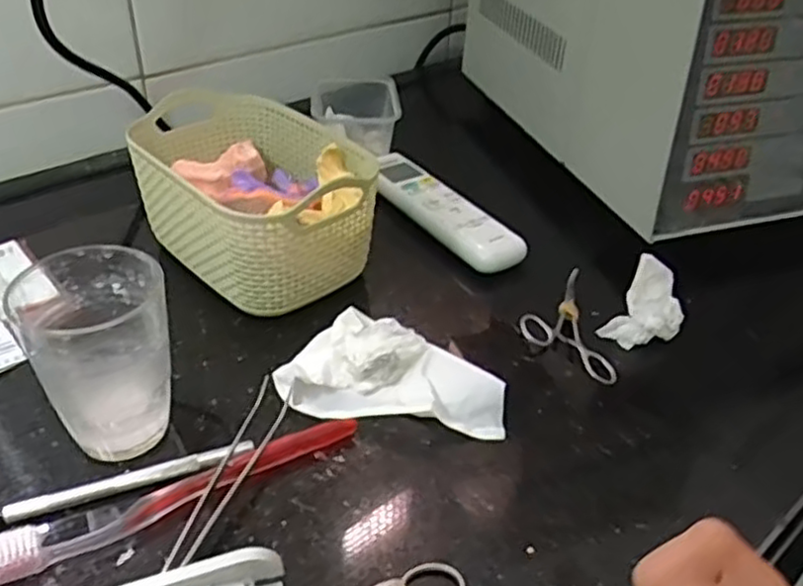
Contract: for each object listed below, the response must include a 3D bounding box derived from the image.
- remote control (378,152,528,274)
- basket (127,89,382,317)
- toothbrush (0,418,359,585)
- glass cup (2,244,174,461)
[{"bbox_3d":[0.029,-0.070,0.594,0.044,0.023,0.178,-21,45,-29],"label":"remote control"},{"bbox_3d":[-0.104,-0.067,0.501,0.181,0.081,0.122,33,46,31],"label":"basket"},{"bbox_3d":[-0.107,0.097,0.342,0.188,0.012,0.020,-15,42,-23],"label":"toothbrush"},{"bbox_3d":[-0.151,0.029,0.358,0.066,0.091,0.072,3,38,-2],"label":"glass cup"}]

